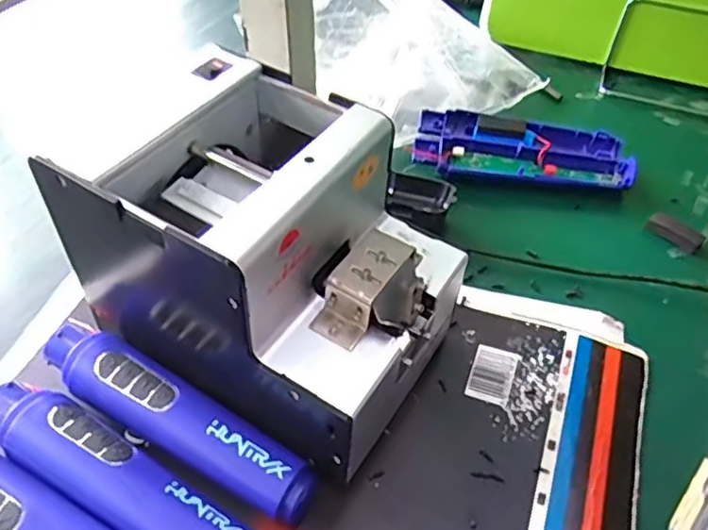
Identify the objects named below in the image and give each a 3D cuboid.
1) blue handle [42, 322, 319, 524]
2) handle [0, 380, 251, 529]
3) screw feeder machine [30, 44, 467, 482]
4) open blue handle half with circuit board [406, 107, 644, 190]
[{"bbox_3d":[-0.097,0.084,0.339,0.172,0.036,0.035,23,50,19],"label":"blue handle"},{"bbox_3d":[-0.118,0.113,0.313,0.171,0.035,0.037,26,51,21],"label":"handle"},{"bbox_3d":[-0.045,-0.002,0.343,0.194,0.142,0.129,26,51,21],"label":"screw feeder machine"},{"bbox_3d":[0.139,-0.095,0.517,0.172,0.021,0.074,9,47,6],"label":"open blue handle half with circuit board"}]

